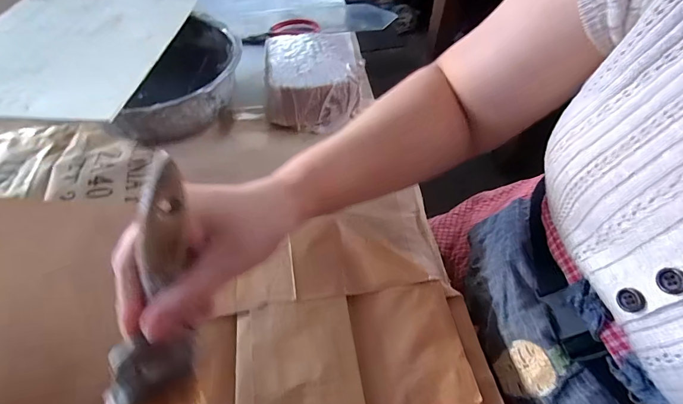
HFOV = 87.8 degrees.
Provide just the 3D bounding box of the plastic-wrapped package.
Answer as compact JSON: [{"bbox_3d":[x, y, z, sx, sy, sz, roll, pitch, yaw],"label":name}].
[{"bbox_3d":[-0.040,-0.169,0.474,0.120,0.067,0.147,-3,54,-5],"label":"plastic-wrapped package"}]

